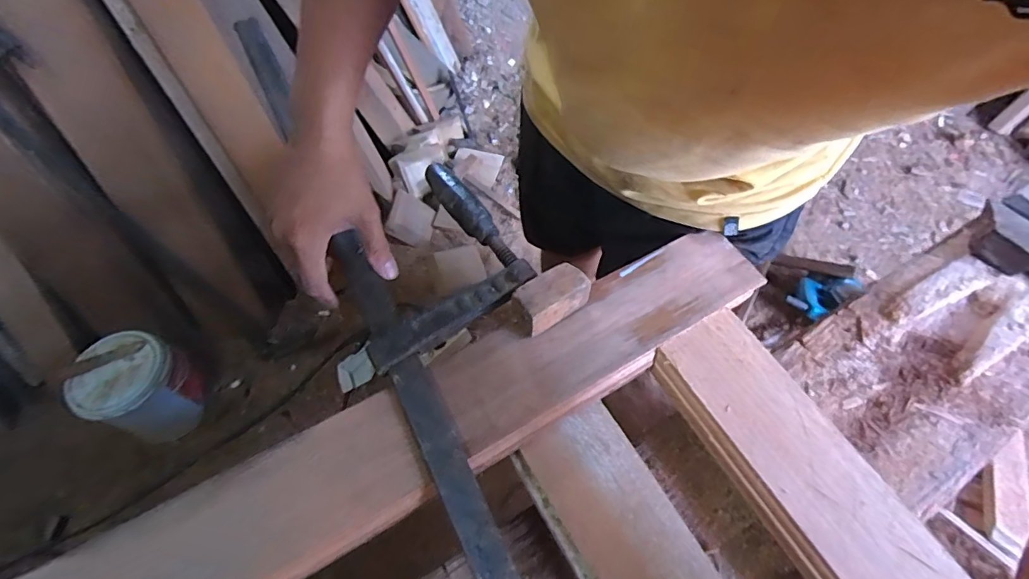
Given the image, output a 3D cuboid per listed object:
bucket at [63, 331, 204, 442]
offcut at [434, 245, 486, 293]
[{"bbox_3d":[-0.802,0.210,1.038,0.177,0.187,0.175,1,60,-1],"label":"bucket"},{"bbox_3d":[-0.156,-0.064,1.360,0.126,0.010,0.121,-16,73,0],"label":"offcut"}]

